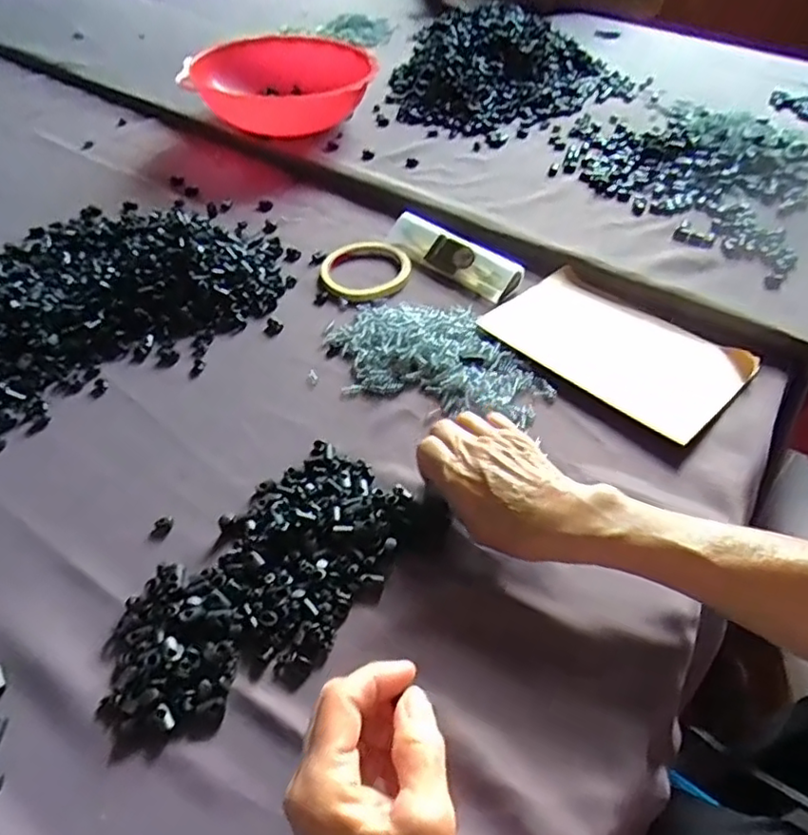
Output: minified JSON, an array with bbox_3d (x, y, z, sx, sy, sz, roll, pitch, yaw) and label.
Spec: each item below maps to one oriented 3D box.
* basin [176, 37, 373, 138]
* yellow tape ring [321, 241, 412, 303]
[{"bbox_3d":[-0.168,-0.454,0.859,0.235,0.081,0.235,2,47,-2],"label":"basin"},{"bbox_3d":[-0.039,-0.149,0.624,0.089,0.010,0.090,0,46,0],"label":"yellow tape ring"}]

